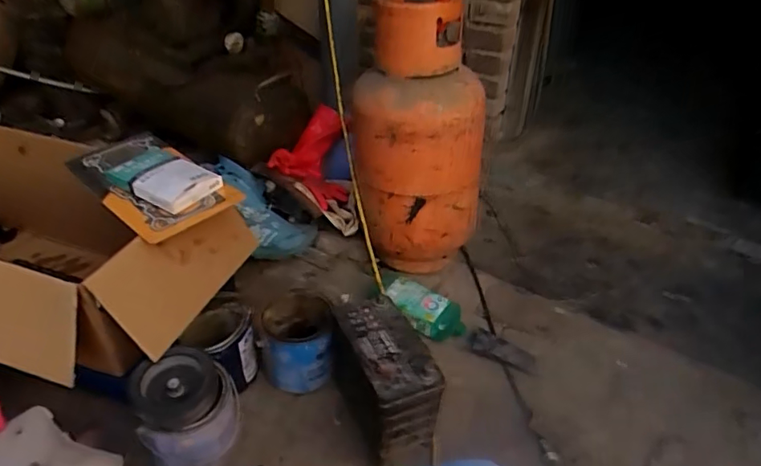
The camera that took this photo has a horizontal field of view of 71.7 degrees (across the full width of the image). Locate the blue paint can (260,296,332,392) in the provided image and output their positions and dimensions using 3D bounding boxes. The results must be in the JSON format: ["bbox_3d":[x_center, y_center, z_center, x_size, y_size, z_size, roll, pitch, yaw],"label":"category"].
[{"bbox_3d":[-0.169,0.227,1.095,0.135,0.144,0.158,-3,37,-5],"label":"blue paint can"}]

